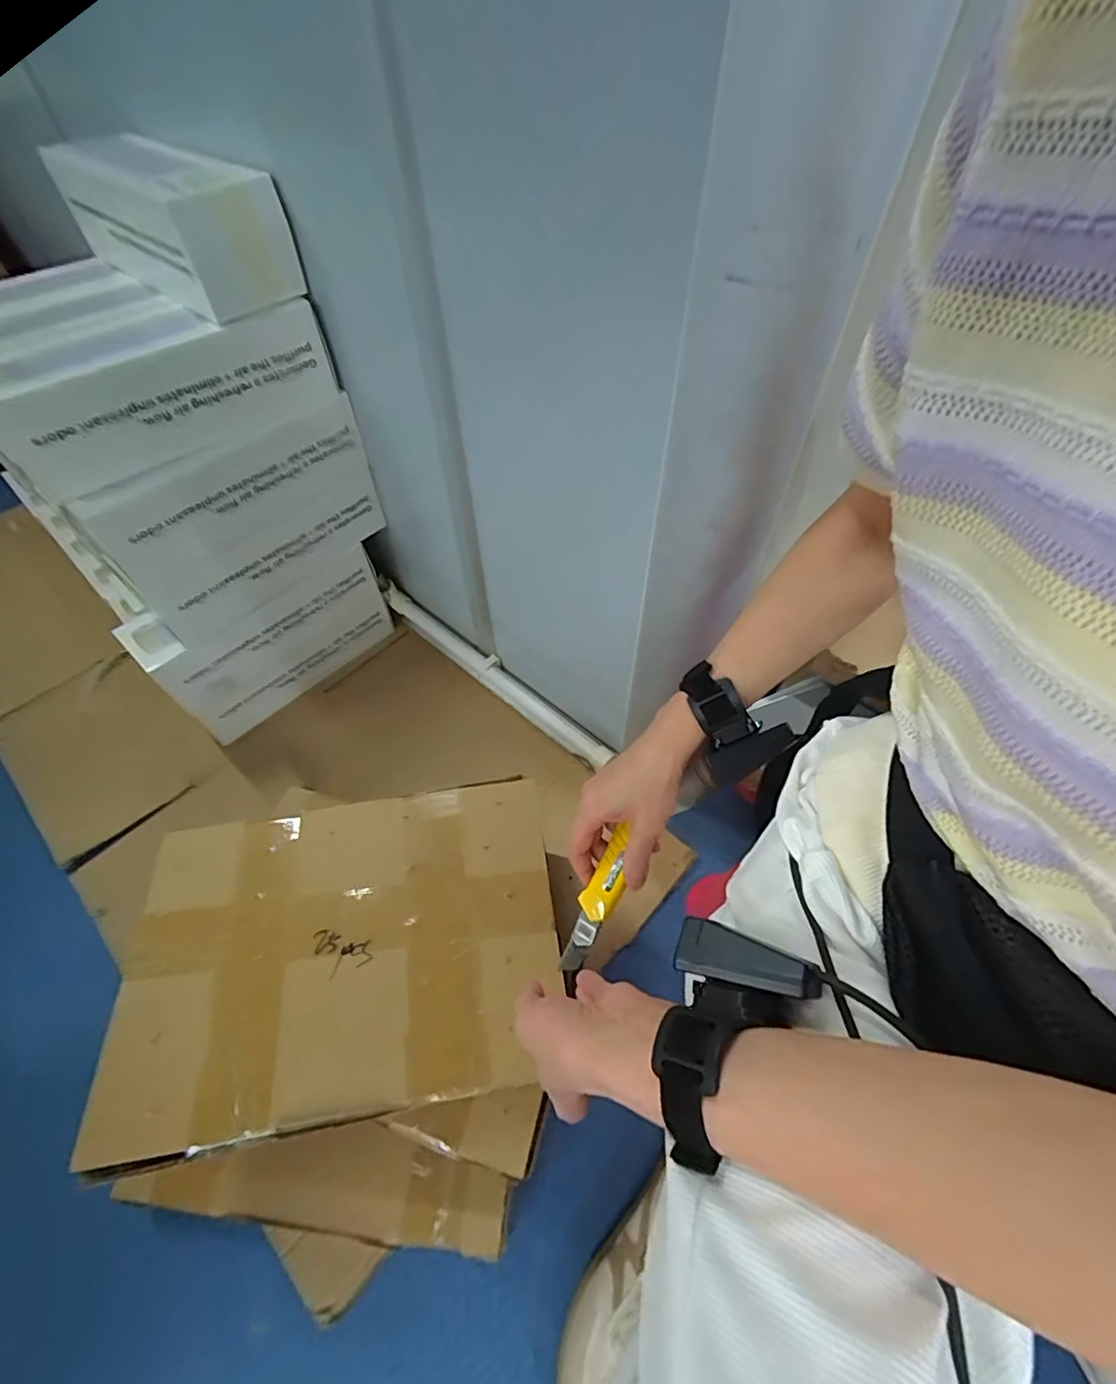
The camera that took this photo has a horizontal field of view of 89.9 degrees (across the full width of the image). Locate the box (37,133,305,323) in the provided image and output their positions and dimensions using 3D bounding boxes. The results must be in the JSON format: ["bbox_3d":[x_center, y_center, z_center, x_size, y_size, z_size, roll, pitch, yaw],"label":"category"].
[{"bbox_3d":[-0.440,-0.542,0.642,0.338,0.108,0.134,37,62,24],"label":"box"}]

